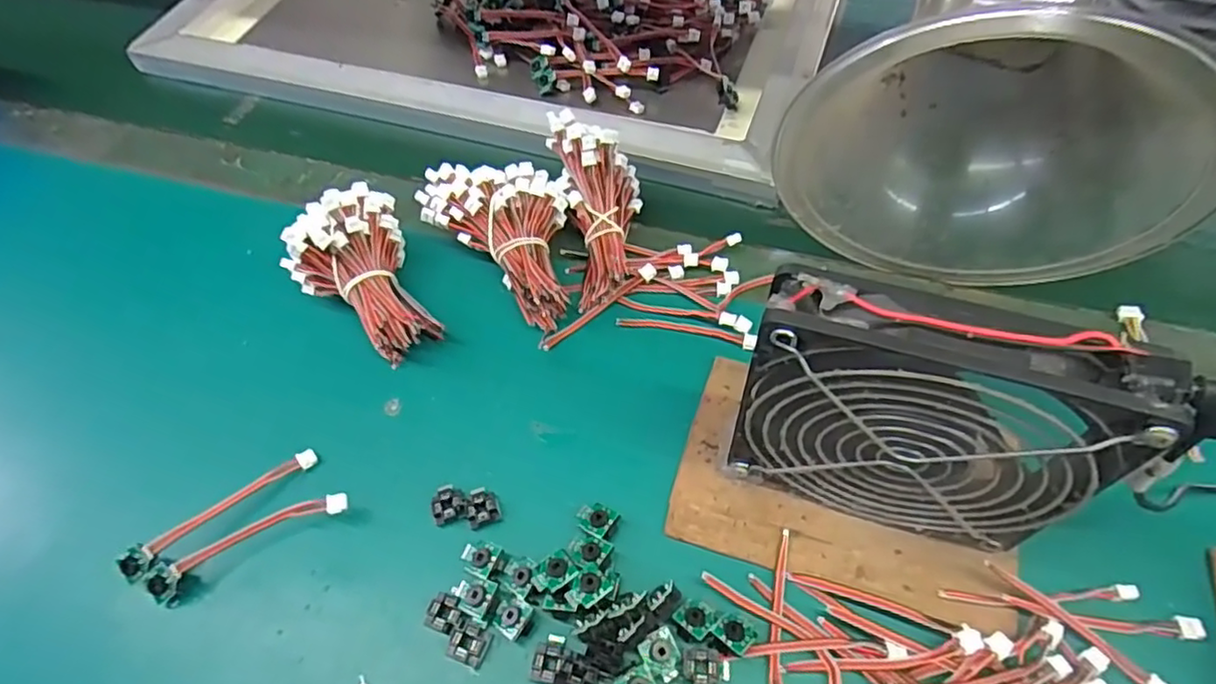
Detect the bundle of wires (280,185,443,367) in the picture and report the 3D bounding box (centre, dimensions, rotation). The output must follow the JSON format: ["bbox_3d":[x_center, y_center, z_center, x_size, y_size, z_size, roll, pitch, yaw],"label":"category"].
[{"bbox_3d":[-0.131,-0.035,0.351,0.066,0.052,0.097,-31,60,-16],"label":"bundle of wires"}]

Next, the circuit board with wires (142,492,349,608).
[{"bbox_3d":[-0.159,0.087,0.290,0.087,0.019,0.019,-25,58,-12],"label":"circuit board with wires"}]

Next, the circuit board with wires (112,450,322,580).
[{"bbox_3d":[-0.177,0.076,0.296,0.086,0.014,0.009,-39,62,-20],"label":"circuit board with wires"}]

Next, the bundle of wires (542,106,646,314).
[{"bbox_3d":[-0.004,-0.078,0.375,0.048,0.029,0.114,-6,80,-2],"label":"bundle of wires"}]

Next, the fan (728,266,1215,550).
[{"bbox_3d":[0.114,0.033,0.237,0.127,0.132,0.028,14,59,13],"label":"fan"}]

